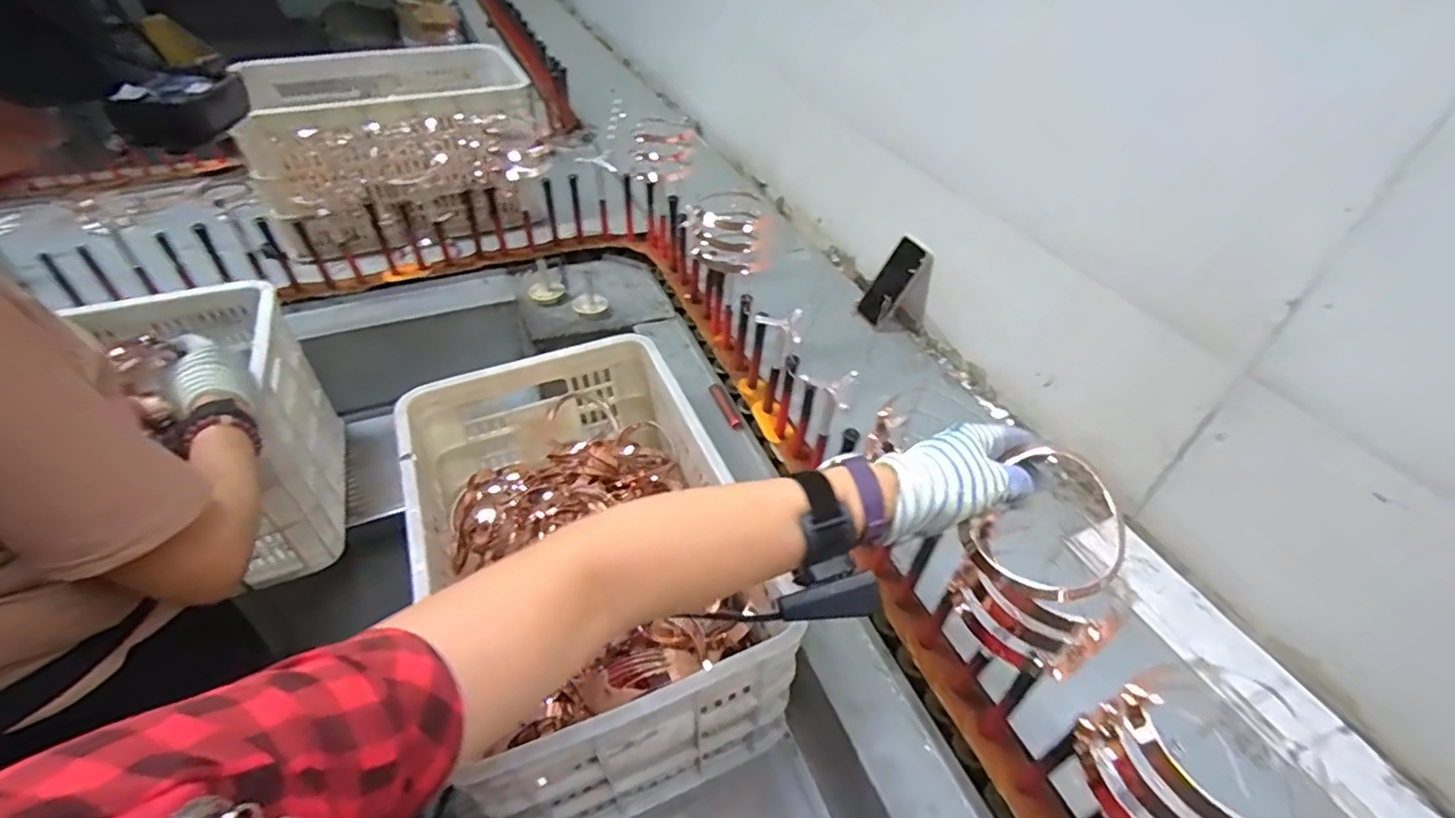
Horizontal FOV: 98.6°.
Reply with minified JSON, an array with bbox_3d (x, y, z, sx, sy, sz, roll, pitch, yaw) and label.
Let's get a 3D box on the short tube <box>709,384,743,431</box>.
[{"bbox_3d":[-0.001,-0.002,0.991,0.025,0.014,0.103,-15,41,-20],"label":"short tube"}]

